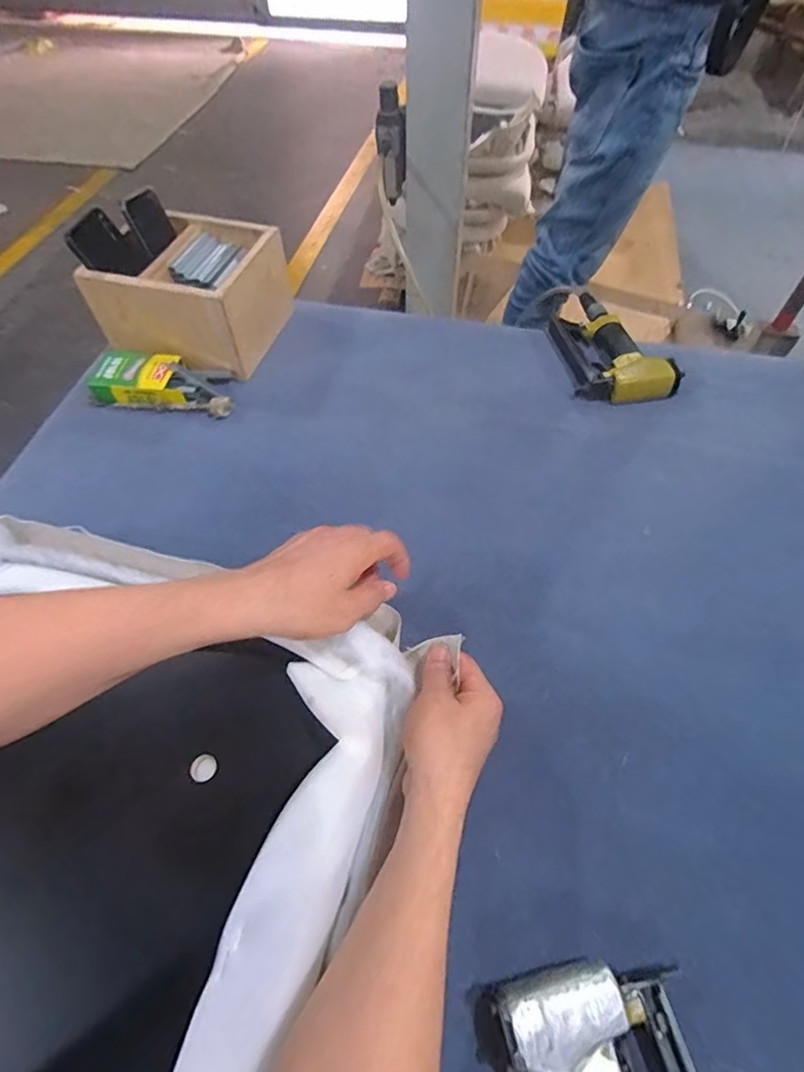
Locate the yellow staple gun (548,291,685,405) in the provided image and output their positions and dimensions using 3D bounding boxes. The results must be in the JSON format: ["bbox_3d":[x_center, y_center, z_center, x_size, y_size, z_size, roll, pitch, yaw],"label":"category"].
[{"bbox_3d":[0.307,-0.290,0.794,0.133,0.041,0.222,-9,57,-5],"label":"yellow staple gun"}]

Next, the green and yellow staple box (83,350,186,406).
[{"bbox_3d":[-0.370,-0.223,0.755,0.132,0.038,0.085,4,57,4],"label":"green and yellow staple box"}]

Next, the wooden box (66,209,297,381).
[{"bbox_3d":[-0.301,-0.358,0.786,0.206,0.132,0.211,14,58,10],"label":"wooden box"}]

